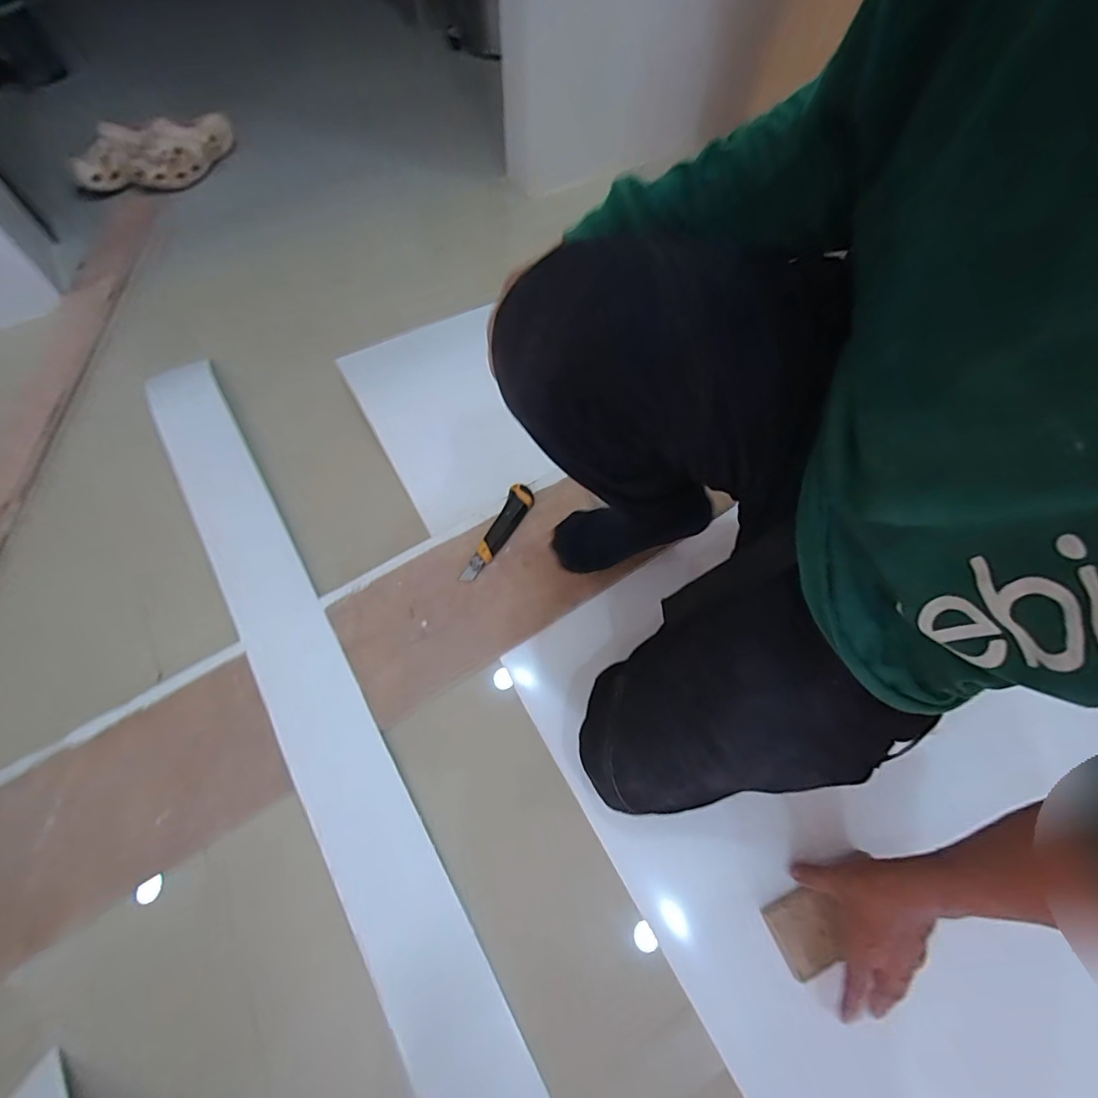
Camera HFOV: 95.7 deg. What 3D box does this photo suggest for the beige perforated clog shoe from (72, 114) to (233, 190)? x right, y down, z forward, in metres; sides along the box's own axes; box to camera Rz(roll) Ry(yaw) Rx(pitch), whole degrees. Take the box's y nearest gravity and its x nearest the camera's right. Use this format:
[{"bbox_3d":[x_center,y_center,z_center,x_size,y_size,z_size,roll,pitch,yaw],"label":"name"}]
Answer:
[{"bbox_3d":[-0.865,-0.885,1.109,0.351,0.104,0.112,-36,68,-19],"label":"beige perforated clog shoe"}]

